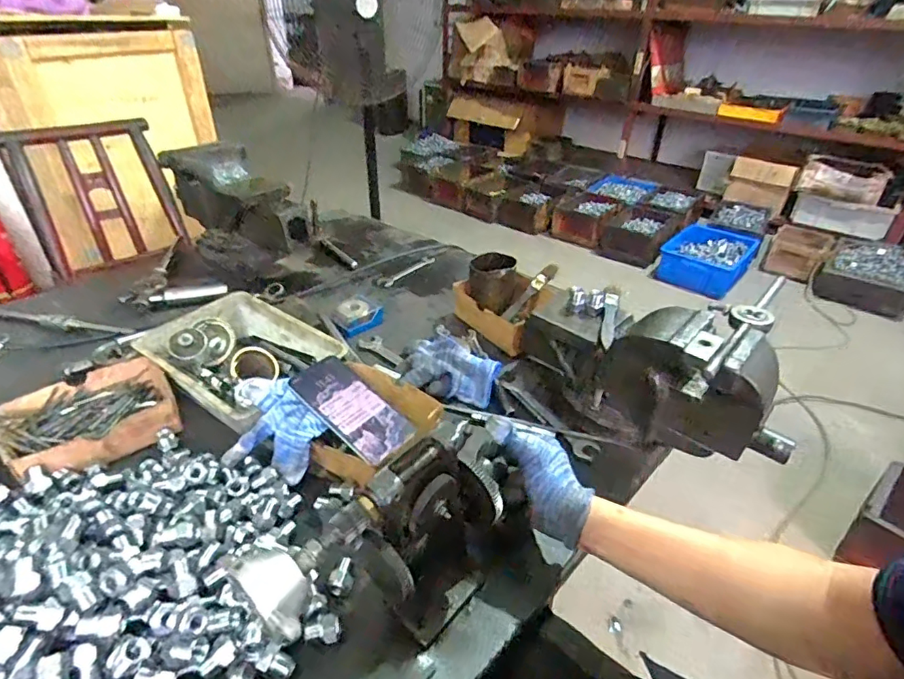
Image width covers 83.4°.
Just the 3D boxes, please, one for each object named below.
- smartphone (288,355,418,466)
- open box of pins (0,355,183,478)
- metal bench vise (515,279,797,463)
[{"bbox_3d":[-0.118,0.079,0.601,0.154,0.009,0.074,38,46,19],"label":"smartphone"},{"bbox_3d":[-0.435,0.093,0.617,0.170,0.046,0.141,-26,43,-33],"label":"open box of pins"},{"bbox_3d":[0.299,0.048,0.612,0.208,0.141,0.150,22,40,28],"label":"metal bench vise"}]

